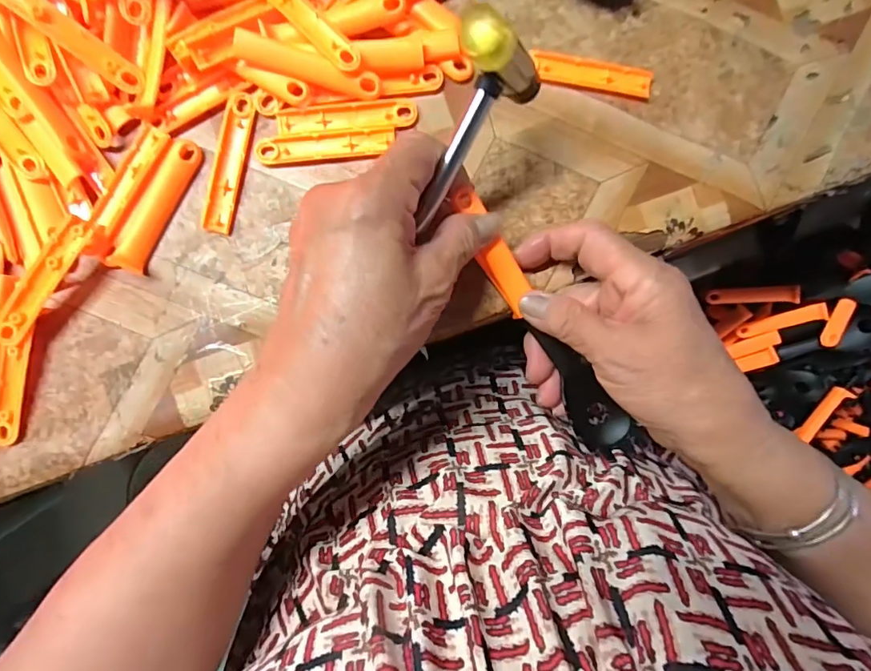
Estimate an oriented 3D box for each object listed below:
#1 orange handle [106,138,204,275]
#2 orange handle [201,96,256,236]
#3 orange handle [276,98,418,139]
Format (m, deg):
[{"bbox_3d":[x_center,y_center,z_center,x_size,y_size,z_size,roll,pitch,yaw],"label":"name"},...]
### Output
[{"bbox_3d":[-0.149,-0.070,0.260,0.018,0.009,0.076,30,89,-6],"label":"orange handle"},{"bbox_3d":[-0.112,-0.094,0.264,0.016,0.004,0.075,12,91,-6],"label":"orange handle"},{"bbox_3d":[-0.049,-0.119,0.267,0.074,0.005,0.015,-7,93,-5],"label":"orange handle"}]

